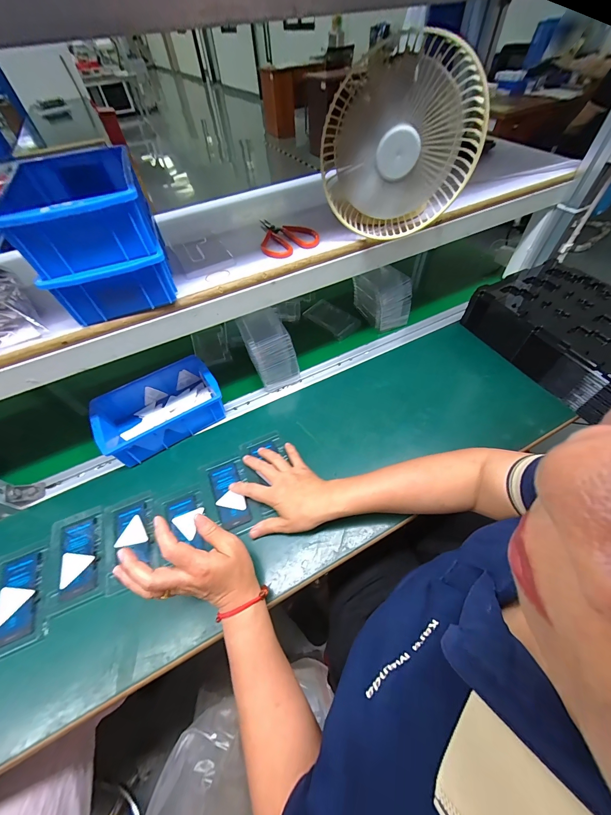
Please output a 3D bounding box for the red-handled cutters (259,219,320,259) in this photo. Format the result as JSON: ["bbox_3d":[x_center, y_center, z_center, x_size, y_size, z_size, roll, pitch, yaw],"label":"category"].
[{"bbox_3d":[-0.028,-0.278,0.471,0.089,0.008,0.119,-11,55,-5],"label":"red-handled cutters"}]

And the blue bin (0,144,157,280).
[{"bbox_3d":[-0.266,-0.244,0.351,0.131,0.061,0.208,-19,55,-11],"label":"blue bin"}]

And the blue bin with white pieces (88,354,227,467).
[{"bbox_3d":[-0.261,0.001,0.530,0.200,0.059,0.134,-31,59,-18],"label":"blue bin with white pieces"}]

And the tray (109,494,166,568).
[{"bbox_3d":[-0.255,0.184,0.431,0.066,0.011,0.106,-22,56,-12],"label":"tray"}]

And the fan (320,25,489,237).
[{"bbox_3d":[0.122,-0.345,0.398,0.199,0.183,0.088,-3,53,1],"label":"fan"}]

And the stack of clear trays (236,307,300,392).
[{"bbox_3d":[-0.074,-0.116,0.570,0.083,0.118,0.115,-22,56,-12],"label":"stack of clear trays"}]

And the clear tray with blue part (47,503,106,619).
[{"bbox_3d":[-0.325,0.211,0.418,0.073,0.005,0.128,-20,56,-11],"label":"clear tray with blue part"}]

